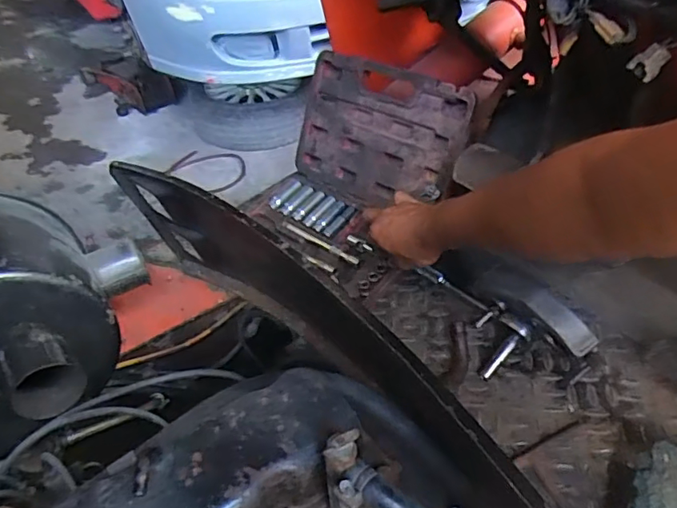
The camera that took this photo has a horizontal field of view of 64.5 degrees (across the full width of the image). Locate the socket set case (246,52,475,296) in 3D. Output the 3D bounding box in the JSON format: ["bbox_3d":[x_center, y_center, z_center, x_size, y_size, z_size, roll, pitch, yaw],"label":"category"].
[{"bbox_3d":[0.011,-0.135,0.777,0.217,0.207,0.281,-34,50,-31],"label":"socket set case"}]

